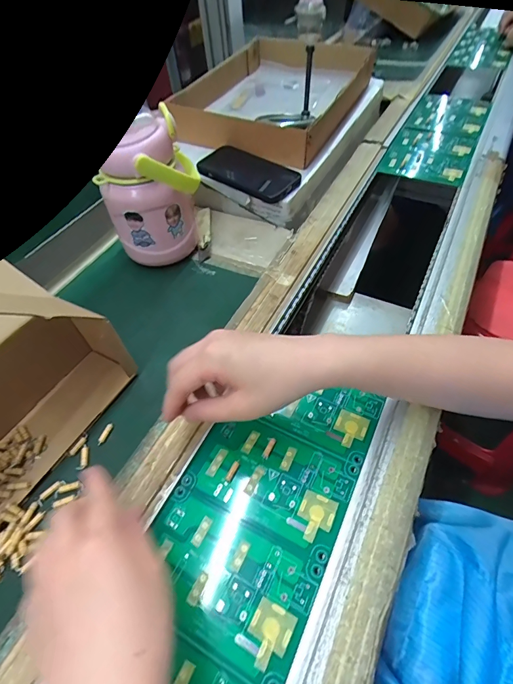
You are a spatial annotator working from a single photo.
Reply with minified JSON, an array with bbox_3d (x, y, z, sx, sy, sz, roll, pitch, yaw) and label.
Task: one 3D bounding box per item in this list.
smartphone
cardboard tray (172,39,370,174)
[{"bbox_3d":[-0.017,-0.245,0.540,0.156,0.016,0.070,32,70,22],"label":"smartphone"},{"bbox_3d":[0.037,-0.433,0.647,0.236,0.065,0.360,20,56,17],"label":"cardboard tray"}]

